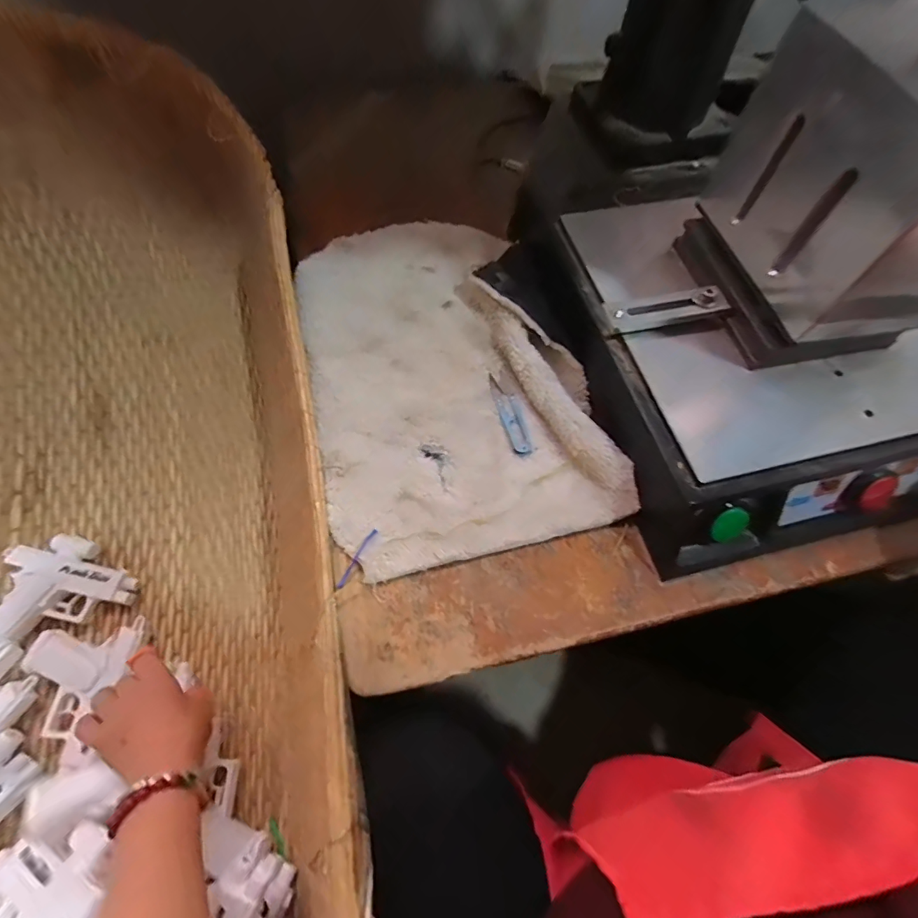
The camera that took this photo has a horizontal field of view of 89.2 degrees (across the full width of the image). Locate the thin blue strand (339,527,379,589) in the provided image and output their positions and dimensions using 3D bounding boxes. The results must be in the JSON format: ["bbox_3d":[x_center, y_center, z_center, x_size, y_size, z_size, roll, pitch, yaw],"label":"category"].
[{"bbox_3d":[-0.088,0.085,0.403,0.005,0.006,0.057,27,66,10],"label":"thin blue strand"}]

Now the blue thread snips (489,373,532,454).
[{"bbox_3d":[0.053,-0.049,0.479,0.022,0.004,0.096,-14,66,-9],"label":"blue thread snips"}]

